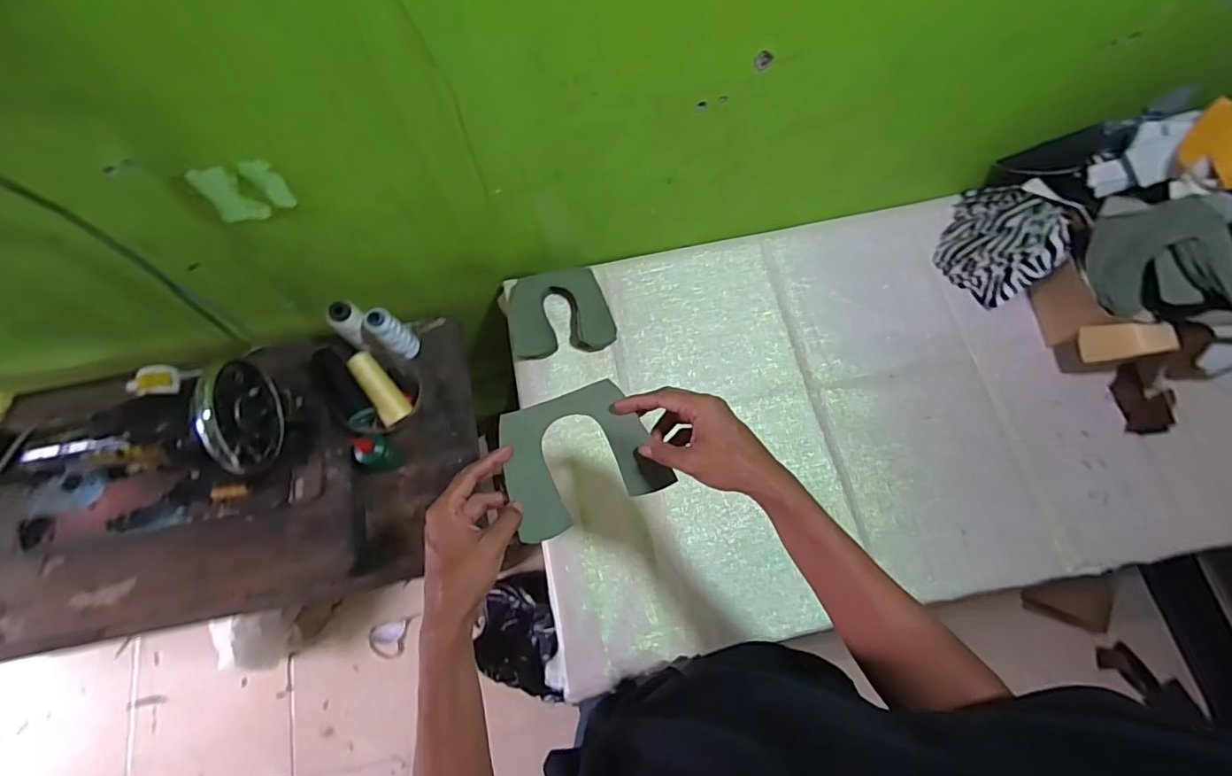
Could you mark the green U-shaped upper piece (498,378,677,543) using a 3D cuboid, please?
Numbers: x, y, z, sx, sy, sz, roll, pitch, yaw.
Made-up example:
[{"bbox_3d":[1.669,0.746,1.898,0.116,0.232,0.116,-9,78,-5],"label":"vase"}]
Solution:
[{"bbox_3d":[-0.033,0.066,0.526,0.146,0.029,0.120,-19,77,-5],"label":"green U-shaped upper piece"}]

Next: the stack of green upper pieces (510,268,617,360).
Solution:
[{"bbox_3d":[-0.087,-0.116,0.841,0.153,0.026,0.129,-12,85,-4],"label":"stack of green upper pieces"}]

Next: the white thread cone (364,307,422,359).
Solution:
[{"bbox_3d":[-0.329,-0.078,0.813,0.046,0.120,0.046,0,72,0],"label":"white thread cone"}]

